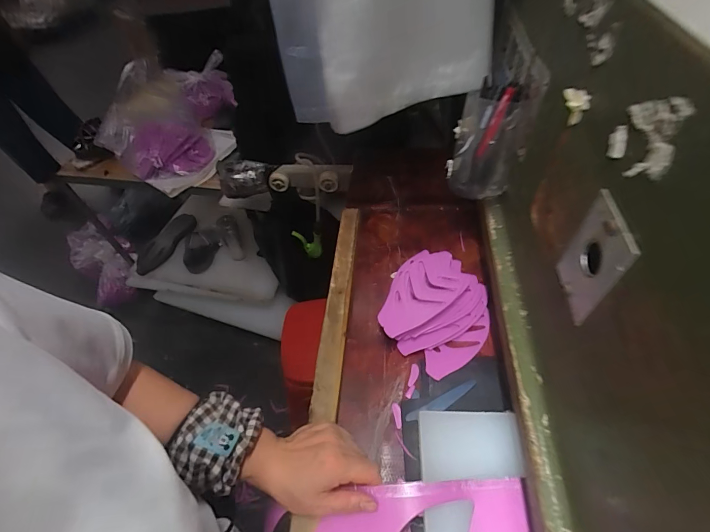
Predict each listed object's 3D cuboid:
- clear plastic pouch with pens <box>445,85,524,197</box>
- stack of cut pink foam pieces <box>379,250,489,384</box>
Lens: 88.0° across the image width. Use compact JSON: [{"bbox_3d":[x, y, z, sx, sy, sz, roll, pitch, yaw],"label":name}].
[{"bbox_3d":[0.160,-0.147,0.448,0.070,0.114,0.064,9,50,7],"label":"clear plastic pouch with pens"},{"bbox_3d":[0.113,0.057,0.508,0.145,0.059,0.160,32,56,24],"label":"stack of cut pink foam pieces"}]

